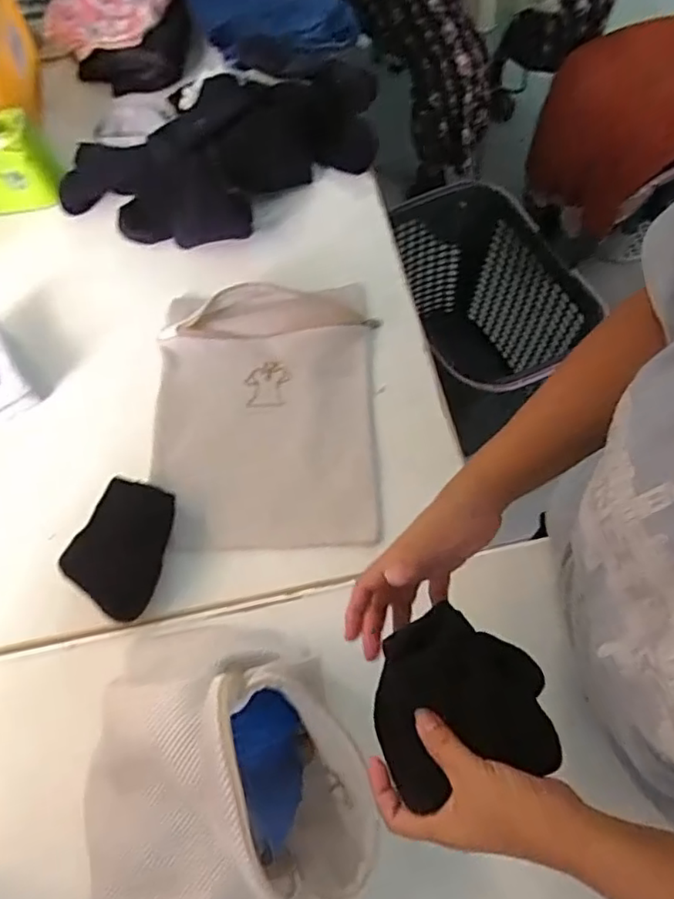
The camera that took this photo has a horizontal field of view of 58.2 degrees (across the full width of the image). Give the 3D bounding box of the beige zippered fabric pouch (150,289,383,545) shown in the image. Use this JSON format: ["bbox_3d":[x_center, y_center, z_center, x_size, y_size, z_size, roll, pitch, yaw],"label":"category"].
[{"bbox_3d":[-0.083,-0.047,0.676,0.240,0.032,0.314,-3,65,2],"label":"beige zippered fabric pouch"}]

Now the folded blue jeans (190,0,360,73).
[{"bbox_3d":[-0.100,-0.663,0.899,0.207,0.046,0.257,-20,65,-7],"label":"folded blue jeans"}]

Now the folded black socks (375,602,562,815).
[{"bbox_3d":[0.081,0.164,0.407,0.112,0.023,0.111,-14,65,-3],"label":"folded black socks"}]

